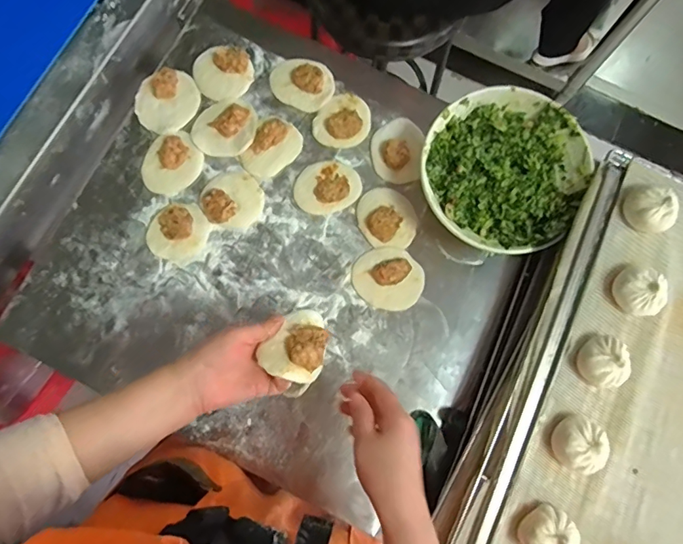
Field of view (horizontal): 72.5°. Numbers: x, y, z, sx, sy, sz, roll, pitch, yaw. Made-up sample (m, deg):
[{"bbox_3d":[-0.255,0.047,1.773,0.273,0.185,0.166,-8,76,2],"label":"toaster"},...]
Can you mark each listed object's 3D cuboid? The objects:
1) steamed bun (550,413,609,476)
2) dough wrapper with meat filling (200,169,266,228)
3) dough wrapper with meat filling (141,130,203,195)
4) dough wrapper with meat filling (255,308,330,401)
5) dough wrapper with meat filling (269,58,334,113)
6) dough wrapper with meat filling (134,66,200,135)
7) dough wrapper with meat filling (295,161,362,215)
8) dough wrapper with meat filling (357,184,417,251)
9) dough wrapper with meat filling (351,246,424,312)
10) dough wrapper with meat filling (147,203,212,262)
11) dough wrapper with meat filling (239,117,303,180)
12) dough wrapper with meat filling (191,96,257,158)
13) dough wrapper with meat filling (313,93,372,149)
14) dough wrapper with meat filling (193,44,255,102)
[{"bbox_3d":[0.257,0.186,0.505,0.052,0.035,0.049,0,80,-2],"label":"steamed bun"},{"bbox_3d":[-0.157,-0.107,0.663,0.083,0.030,0.086,0,80,-2],"label":"dough wrapper with meat filling"},{"bbox_3d":[-0.247,-0.159,0.669,0.077,0.033,0.092,43,82,6],"label":"dough wrapper with meat filling"},{"bbox_3d":[-0.045,0.086,0.512,0.060,0.046,0.082,34,80,8],"label":"dough wrapper with meat filling"},{"bbox_3d":[-0.060,-0.285,0.693,0.095,0.034,0.068,18,80,1],"label":"dough wrapper with meat filling"},{"bbox_3d":[-0.259,-0.257,0.681,0.095,0.036,0.088,0,80,-2],"label":"dough wrapper with meat filling"},{"bbox_3d":[-0.021,-0.126,0.675,0.093,0.024,0.075,-12,81,-4],"label":"dough wrapper with meat filling"},{"bbox_3d":[0.066,-0.082,0.665,0.083,0.032,0.090,0,80,-2],"label":"dough wrapper with meat filling"},{"bbox_3d":[0.067,0.008,0.651,0.095,0.026,0.088,0,80,-2],"label":"dough wrapper with meat filling"},{"bbox_3d":[-0.232,-0.059,0.652,0.084,0.034,0.076,-36,83,-7],"label":"dough wrapper with meat filling"},{"bbox_3d":[-0.102,-0.180,0.677,0.061,0.029,0.090,44,82,6],"label":"dough wrapper with meat filling"},{"bbox_3d":[-0.172,-0.216,0.681,0.092,0.026,0.088,0,80,-2],"label":"dough wrapper with meat filling"},{"bbox_3d":[0.000,-0.228,0.688,0.084,0.029,0.080,0,80,-2],"label":"dough wrapper with meat filling"},{"bbox_3d":[-0.179,-0.299,0.694,0.087,0.028,0.080,0,80,-2],"label":"dough wrapper with meat filling"}]

